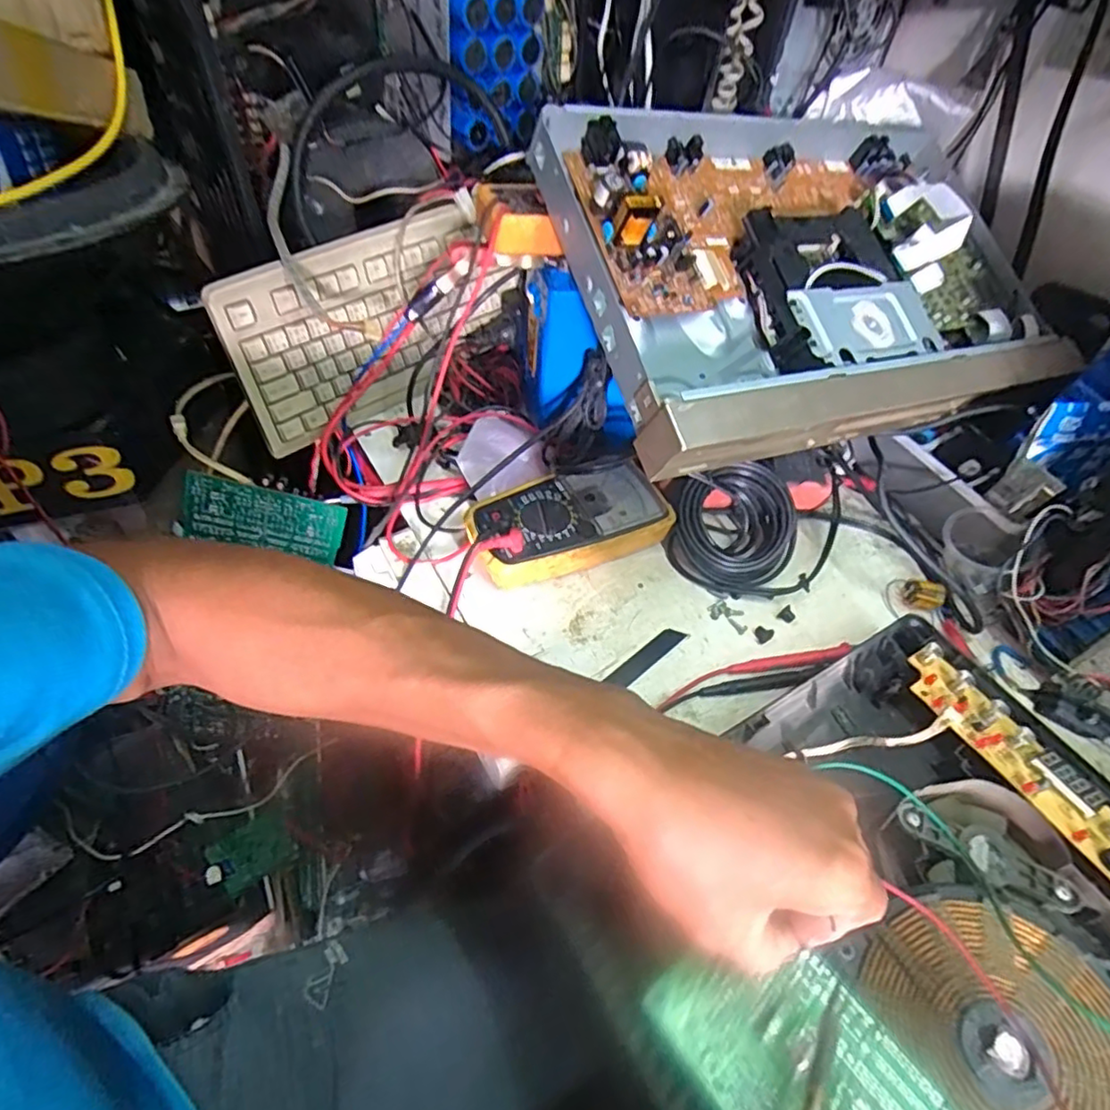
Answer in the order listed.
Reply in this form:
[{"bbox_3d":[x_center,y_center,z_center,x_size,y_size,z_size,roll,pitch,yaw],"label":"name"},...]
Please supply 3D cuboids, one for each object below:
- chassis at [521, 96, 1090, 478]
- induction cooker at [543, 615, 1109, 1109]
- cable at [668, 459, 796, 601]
[{"bbox_3d":[0.212,-0.224,0.502,0.411,0.058,0.270,-15,74,-20],"label":"chassis"},{"bbox_3d":[0.197,0.201,0.346,0.327,0.061,0.265,-23,56,-24],"label":"induction cooker"},{"bbox_3d":[0.152,-0.023,0.536,0.098,0.066,0.094,3,50,-4],"label":"cable"}]

